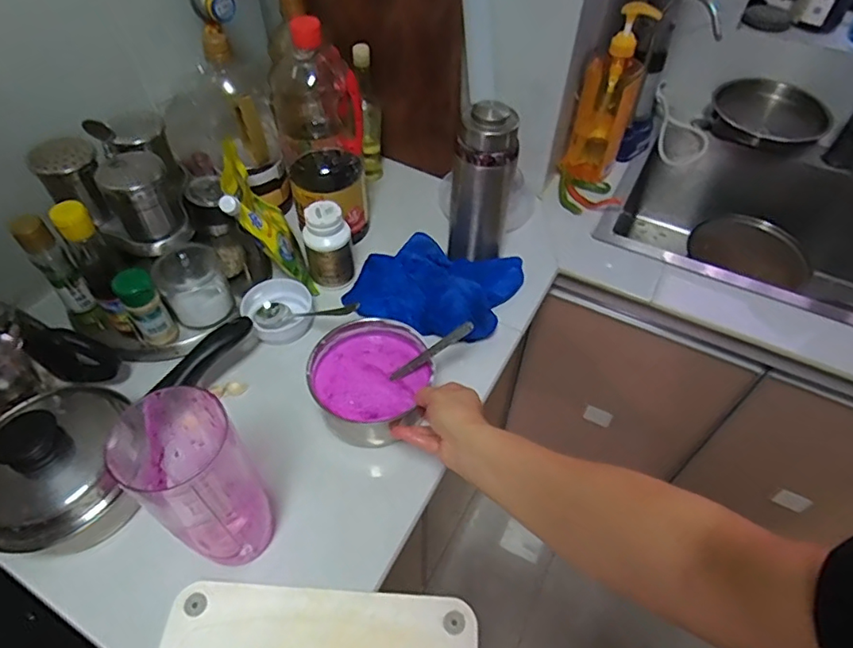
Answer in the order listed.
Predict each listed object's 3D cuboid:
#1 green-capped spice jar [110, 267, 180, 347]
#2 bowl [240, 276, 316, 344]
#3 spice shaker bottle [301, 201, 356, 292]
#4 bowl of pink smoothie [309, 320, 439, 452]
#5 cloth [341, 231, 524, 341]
[{"bbox_3d":[-0.332,-0.017,0.650,0.040,0.110,0.037,1,51,-1],"label":"green-capped spice jar"},{"bbox_3d":[-0.197,-0.020,0.725,0.083,0.038,0.080,1,51,-1],"label":"bowl"},{"bbox_3d":[-0.131,-0.111,0.738,0.061,0.099,0.052,-6,51,-6],"label":"spice shaker bottle"},{"bbox_3d":[-0.065,0.068,0.636,0.130,0.080,0.124,1,51,-1],"label":"bowl of pink smoothie"},{"bbox_3d":[0.011,-0.054,0.753,0.210,0.022,0.160,17,52,12],"label":"cloth"}]

